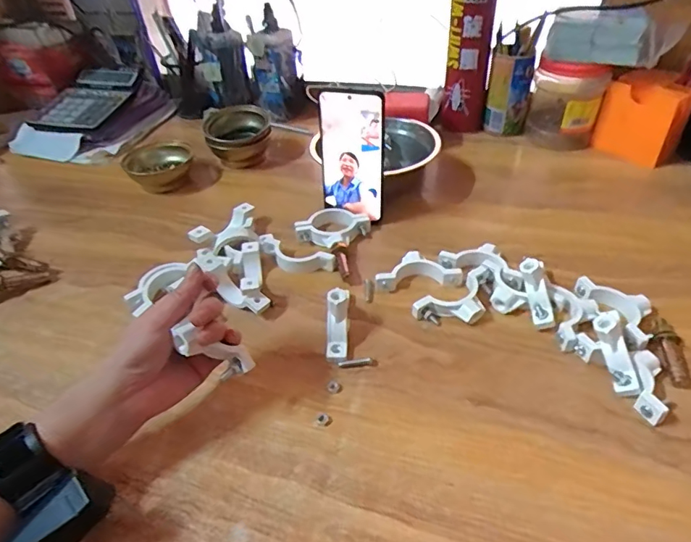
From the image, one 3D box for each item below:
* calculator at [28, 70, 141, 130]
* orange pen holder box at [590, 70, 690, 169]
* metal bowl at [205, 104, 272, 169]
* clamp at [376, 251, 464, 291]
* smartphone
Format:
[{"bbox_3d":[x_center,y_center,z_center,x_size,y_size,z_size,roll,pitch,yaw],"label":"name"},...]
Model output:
[{"bbox_3d":[-0.449,-0.296,0.854,0.135,0.046,0.157,11,43,18],"label":"calculator"},{"bbox_3d":[0.416,-0.215,0.686,0.066,0.100,0.099,-29,45,-26],"label":"orange pen holder box"},{"bbox_3d":[-0.162,-0.204,0.750,0.091,0.068,0.094,-3,41,2],"label":"metal bowl"},{"bbox_3d":[0.077,-0.001,0.528,0.087,0.017,0.042,-3,41,2],"label":"clamp"},{"bbox_3d":[0.008,-0.131,0.569,0.072,0.149,0.011,11,38,14],"label":"smartphone"}]

